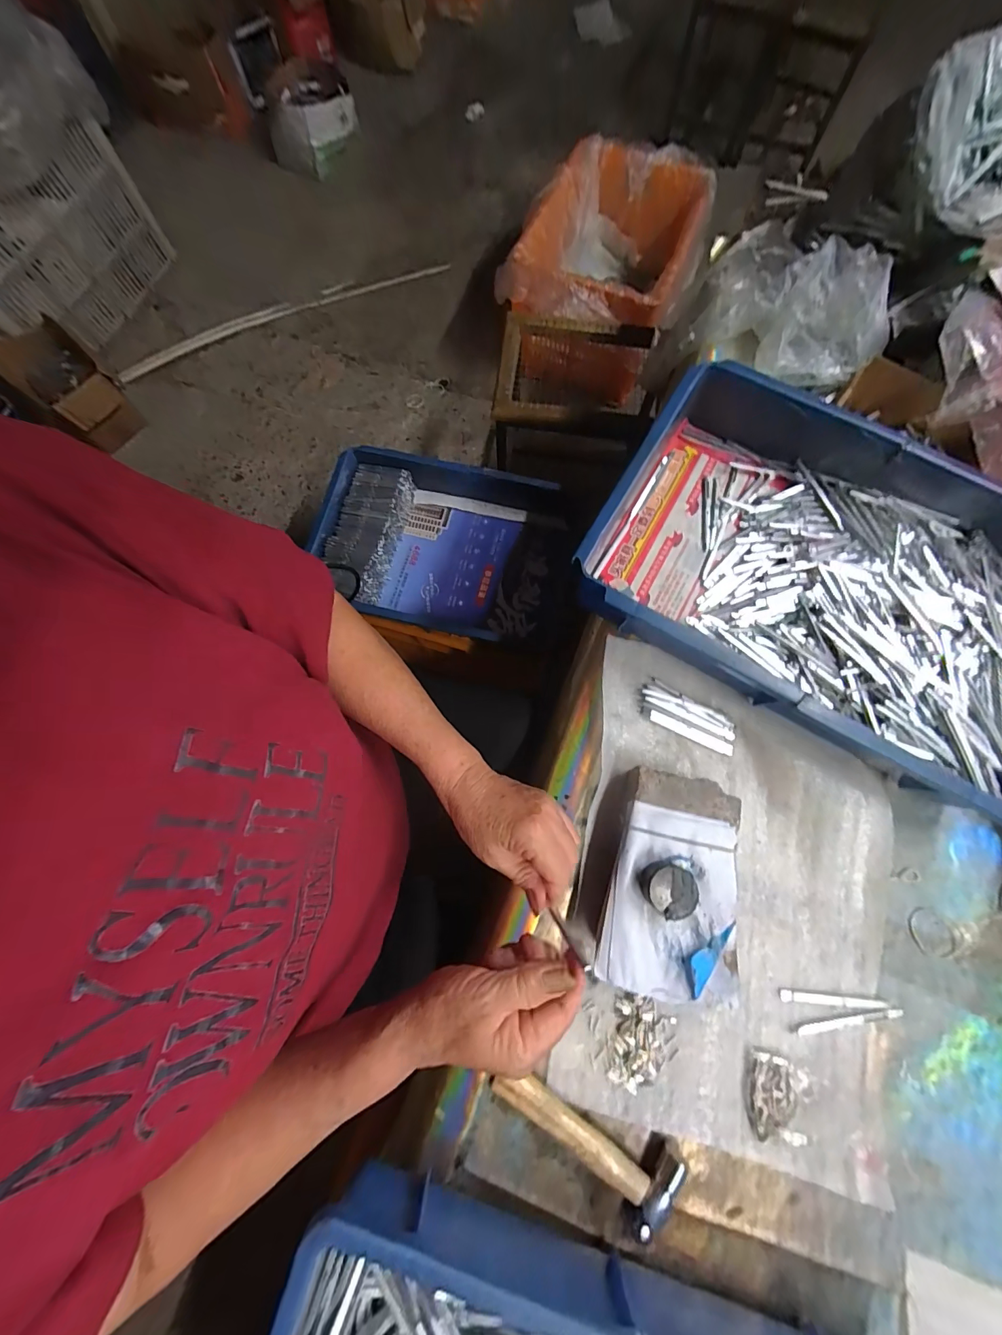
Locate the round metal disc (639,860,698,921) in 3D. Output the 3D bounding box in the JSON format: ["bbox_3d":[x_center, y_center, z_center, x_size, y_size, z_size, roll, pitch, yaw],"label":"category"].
[{"bbox_3d":[0.135,0.177,0.340,0.038,0.021,0.037,0,76,0],"label":"round metal disc"}]

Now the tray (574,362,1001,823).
[{"bbox_3d":[0.313,-0.086,0.409,0.428,0.074,0.284,31,80,8],"label":"tray"}]

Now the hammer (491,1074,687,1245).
[{"bbox_3d":[0.068,0.368,0.337,0.148,0.018,0.056,35,80,9],"label":"hammer"}]

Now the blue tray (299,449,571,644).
[{"bbox_3d":[-0.101,-0.196,0.733,0.421,0.086,0.295,6,77,3],"label":"blue tray"}]

